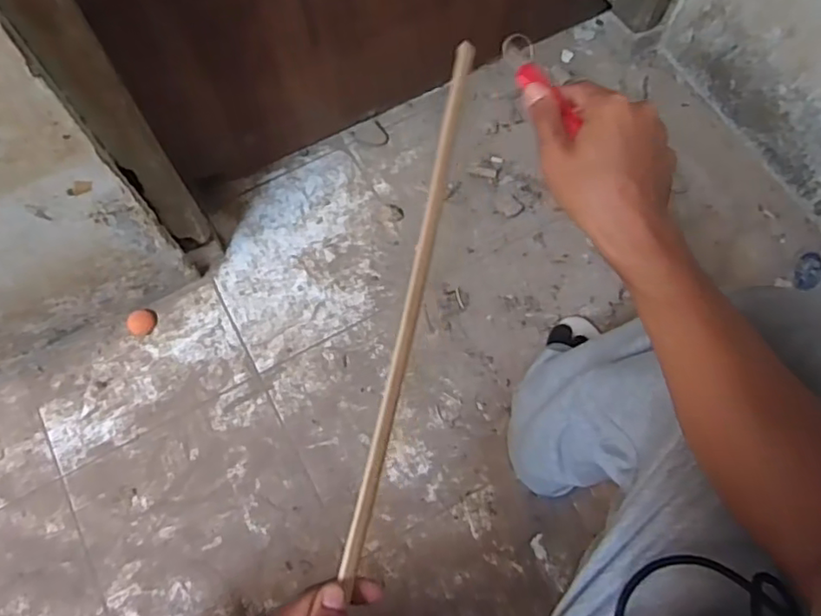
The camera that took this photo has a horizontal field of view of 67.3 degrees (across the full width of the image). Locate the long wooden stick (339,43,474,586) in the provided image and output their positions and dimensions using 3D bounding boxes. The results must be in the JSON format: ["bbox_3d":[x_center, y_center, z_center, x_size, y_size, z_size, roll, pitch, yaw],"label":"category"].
[{"bbox_3d":[0.005,-0.023,0.434,0.014,0.013,0.398,11,73,4],"label":"long wooden stick"}]

